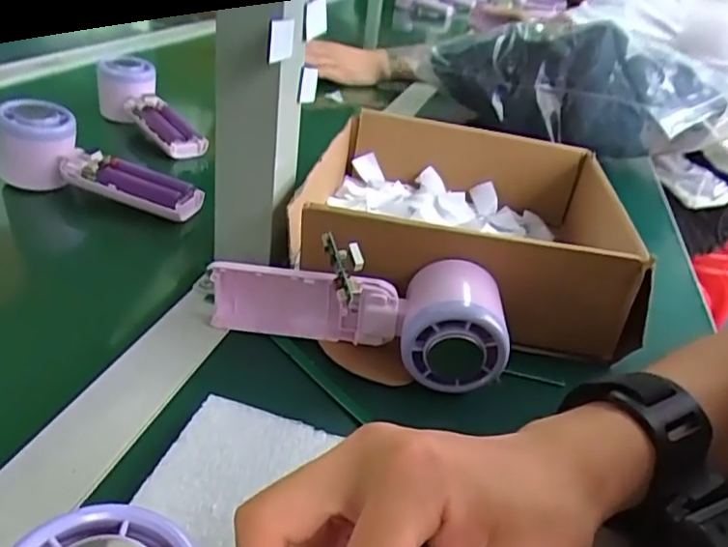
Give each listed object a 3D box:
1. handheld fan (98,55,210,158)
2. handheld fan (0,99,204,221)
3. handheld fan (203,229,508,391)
[{"bbox_3d":[-0.215,-0.162,0.633,0.049,0.048,0.174,-23,54,-40],"label":"handheld fan"},{"bbox_3d":[-0.205,-0.093,0.492,0.154,0.062,0.048,11,30,8],"label":"handheld fan"},{"bbox_3d":[-0.003,0.015,0.351,0.165,0.056,0.052,10,30,7],"label":"handheld fan"}]

